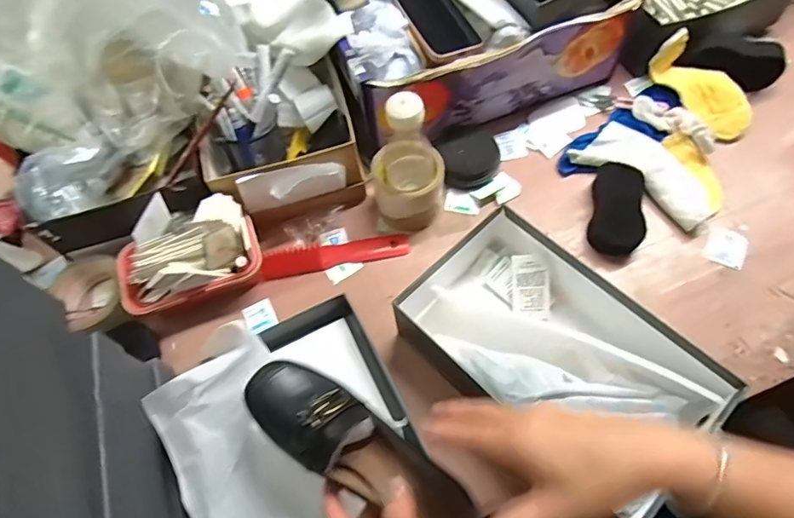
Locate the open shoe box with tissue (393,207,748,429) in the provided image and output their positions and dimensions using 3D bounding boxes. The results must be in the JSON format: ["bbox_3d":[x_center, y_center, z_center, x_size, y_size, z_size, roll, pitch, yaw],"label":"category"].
[{"bbox_3d":[0.154,0.095,0.530,0.182,0.084,0.299,-41,67,-16],"label":"open shoe box with tissue"}]

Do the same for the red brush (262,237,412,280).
[{"bbox_3d":[-0.079,-0.006,0.640,0.189,0.012,0.034,-9,62,-1],"label":"red brush"}]

